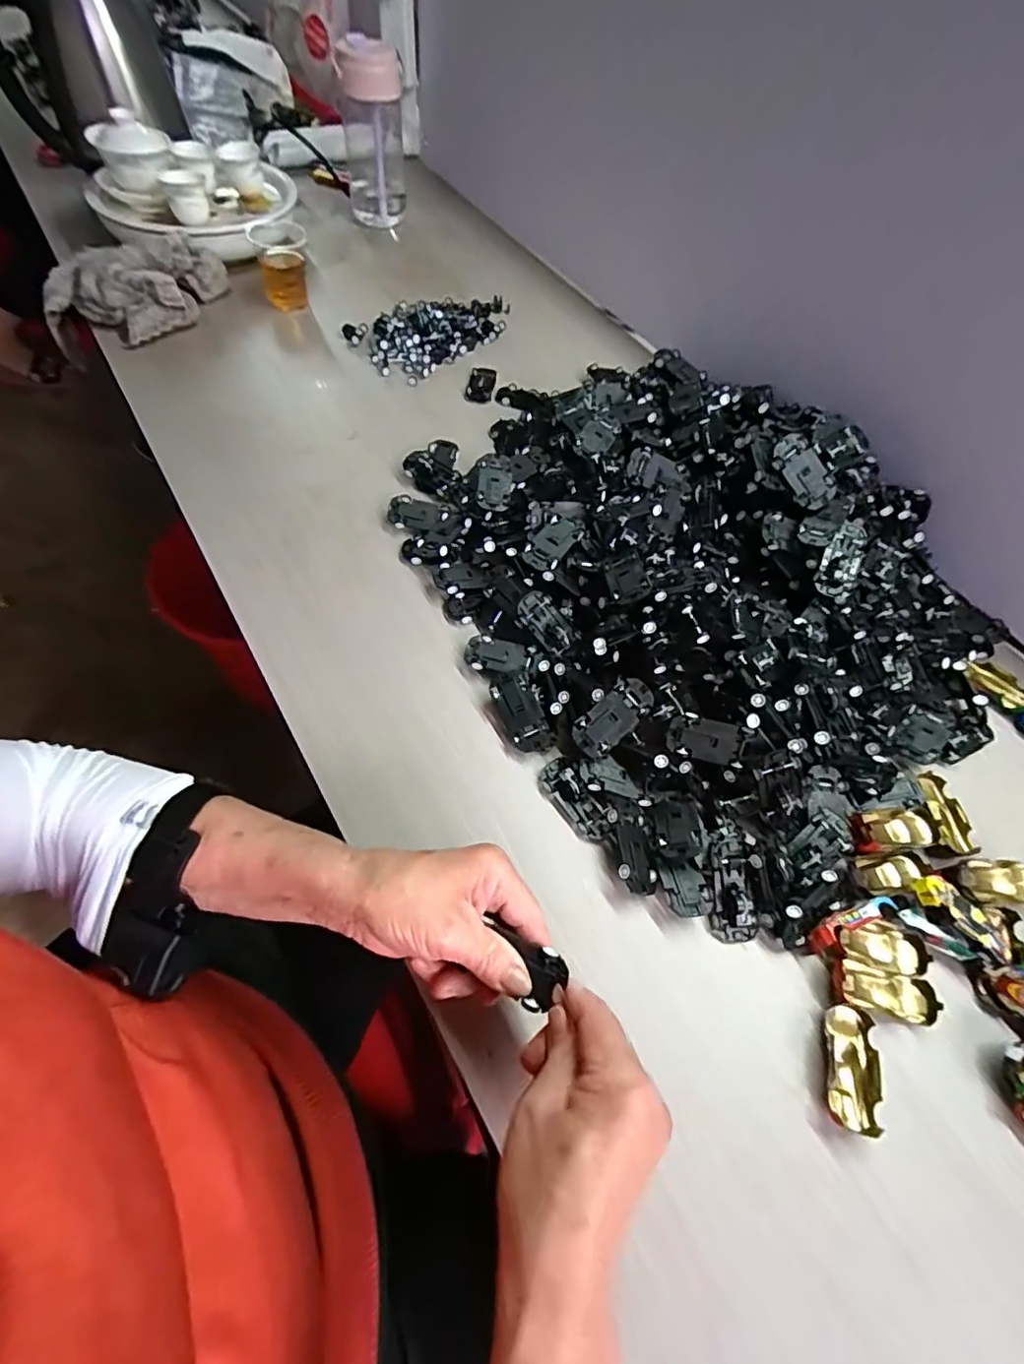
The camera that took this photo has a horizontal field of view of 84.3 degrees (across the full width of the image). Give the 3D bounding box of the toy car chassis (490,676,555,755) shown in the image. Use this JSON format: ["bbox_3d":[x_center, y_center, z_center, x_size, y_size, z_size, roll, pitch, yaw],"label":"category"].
[{"bbox_3d":[0.007,0.024,0.439,0.032,0.012,0.066,-28,75,0],"label":"toy car chassis"}]

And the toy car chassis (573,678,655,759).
[{"bbox_3d":[0.074,0.026,0.415,0.065,0.010,0.031,-43,86,-8],"label":"toy car chassis"}]

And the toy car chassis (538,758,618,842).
[{"bbox_3d":[0.046,0.084,0.409,0.027,0.017,0.064,-32,67,-19],"label":"toy car chassis"}]

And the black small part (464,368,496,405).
[{"bbox_3d":[-0.037,-0.354,0.671,0.031,0.010,0.057,11,58,0],"label":"black small part"}]

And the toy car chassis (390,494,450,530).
[{"bbox_3d":[-0.088,-0.160,0.538,0.057,0.015,0.031,9,58,-1],"label":"toy car chassis"}]

